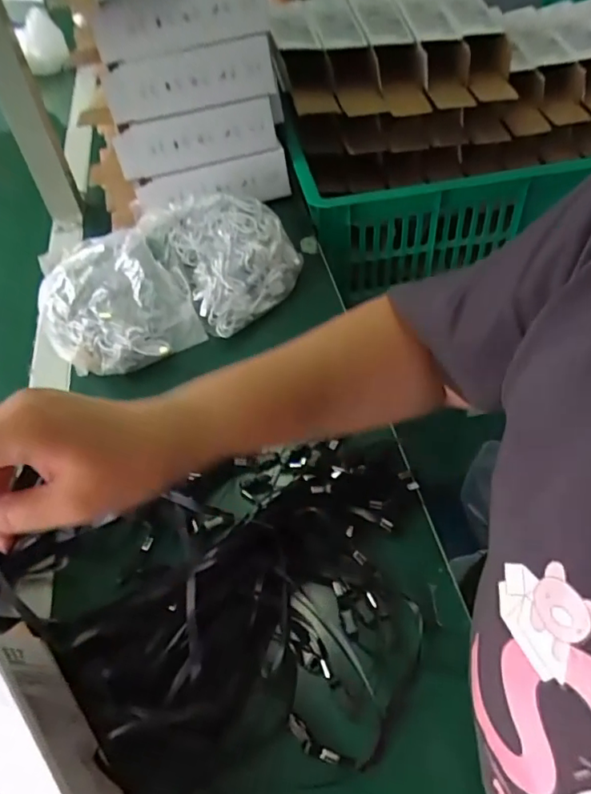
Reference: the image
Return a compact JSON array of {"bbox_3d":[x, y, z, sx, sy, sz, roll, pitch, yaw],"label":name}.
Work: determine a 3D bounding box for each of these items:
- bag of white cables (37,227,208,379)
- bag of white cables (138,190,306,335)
[{"bbox_3d":[-0.195,-0.110,0.575,0.153,0.066,0.175,-20,52,-10],"label":"bag of white cables"},{"bbox_3d":[-0.085,-0.168,0.606,0.132,0.078,0.179,-34,56,-20],"label":"bag of white cables"}]

